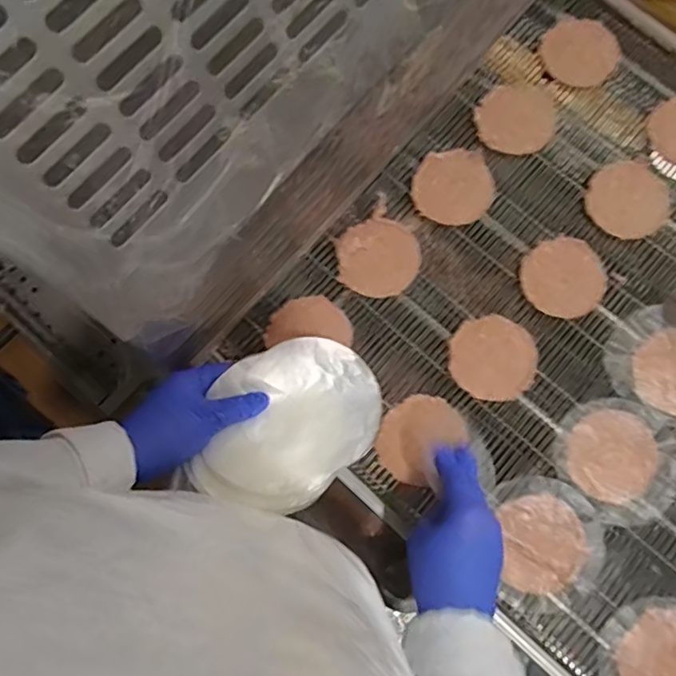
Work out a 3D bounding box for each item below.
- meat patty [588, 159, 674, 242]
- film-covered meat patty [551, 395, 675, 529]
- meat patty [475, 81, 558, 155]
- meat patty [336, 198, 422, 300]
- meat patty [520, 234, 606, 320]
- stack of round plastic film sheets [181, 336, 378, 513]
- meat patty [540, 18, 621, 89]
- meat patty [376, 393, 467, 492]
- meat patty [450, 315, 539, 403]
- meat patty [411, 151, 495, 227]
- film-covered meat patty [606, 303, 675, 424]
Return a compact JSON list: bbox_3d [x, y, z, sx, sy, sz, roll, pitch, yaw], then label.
[{"bbox_3d":[0.320,-0.152,0.626,0.091,0.004,0.086,0,78,-1],"label":"meat patty"},{"bbox_3d":[0.280,0.119,0.566,0.118,0.004,0.112,44,81,8],"label":"film-covered meat patty"},{"bbox_3d":[0.205,-0.252,0.650,0.092,0.006,0.085,0,78,-1],"label":"meat patty"},{"bbox_3d":[0.044,-0.088,0.613,0.086,0.006,0.091,0,78,-1],"label":"meat patty"},{"bbox_3d":[0.241,-0.064,0.606,0.086,0.008,0.085,0,78,-1],"label":"meat patty"},{"bbox_3d":[-0.039,0.072,0.488,0.138,0.024,0.146,11,78,2],"label":"stack of round plastic film sheets"},{"bbox_3d":[0.285,-0.336,0.666,0.091,0.004,0.084,0,78,-1],"label":"meat patty"},{"bbox_3d":[0.082,0.101,0.570,0.076,0.006,0.088,35,80,7],"label":"meat patty"},{"bbox_3d":[0.162,0.021,0.587,0.087,0.008,0.086,2,78,0],"label":"meat patty"},{"bbox_3d":[0.128,-0.168,0.628,0.085,0.009,0.088,0,78,-1],"label":"meat patty"},{"bbox_3d":[0.343,0.024,0.578,0.117,0.020,0.108,31,79,6],"label":"film-covered meat patty"}]

